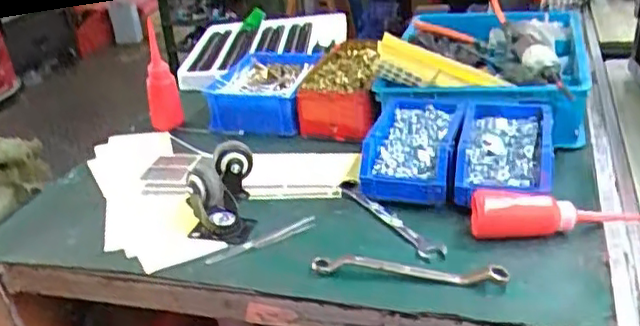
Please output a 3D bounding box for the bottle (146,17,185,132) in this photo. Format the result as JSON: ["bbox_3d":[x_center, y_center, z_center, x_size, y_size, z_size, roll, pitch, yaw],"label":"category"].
[{"bbox_3d":[-0.238,-0.125,0.948,0.048,0.160,0.050,-13,28,-12],"label":"bottle"}]

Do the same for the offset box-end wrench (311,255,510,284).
[{"bbox_3d":[0.083,0.100,0.613,0.182,0.020,0.026,1,28,15],"label":"offset box-end wrench"}]

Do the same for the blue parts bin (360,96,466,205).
[{"bbox_3d":[0.111,-0.023,0.765,0.105,0.055,0.156,3,28,18],"label":"blue parts bin"}]

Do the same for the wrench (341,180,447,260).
[{"bbox_3d":[0.071,0.057,0.691,0.025,0.017,0.166,-21,30,-25],"label":"wrench"}]

